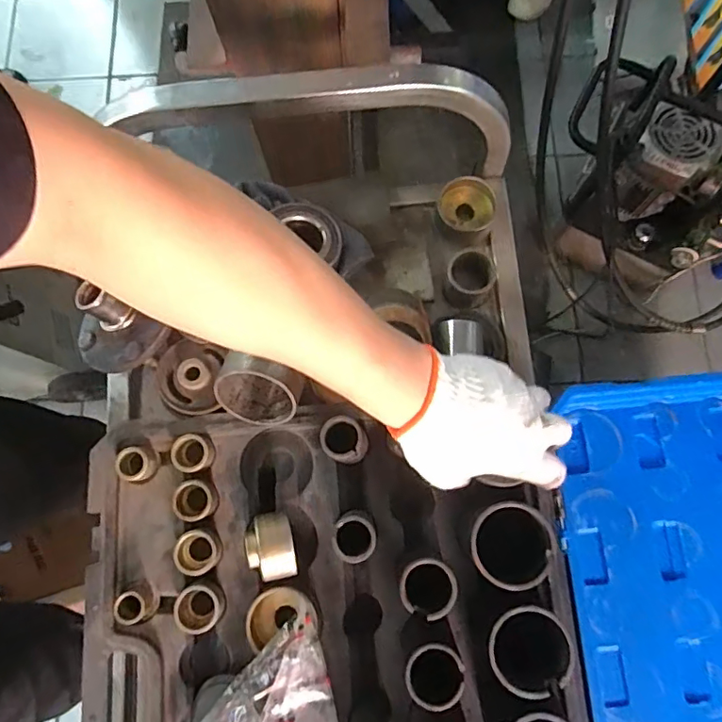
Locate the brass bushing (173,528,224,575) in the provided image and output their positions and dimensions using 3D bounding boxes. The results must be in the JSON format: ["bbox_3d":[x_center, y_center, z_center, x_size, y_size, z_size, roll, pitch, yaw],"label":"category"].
[{"bbox_3d":[-0.144,0.169,0.466,0.039,0.018,0.038,-7,78,0],"label":"brass bushing"}]

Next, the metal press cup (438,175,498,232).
[{"bbox_3d":[0.113,-0.167,0.567,0.058,0.020,0.059,0,78,1],"label":"metal press cup"}]

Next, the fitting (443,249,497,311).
[{"bbox_3d":[0.111,-0.088,0.552,0.048,0.049,0.054,-22,78,-4],"label":"fitting"}]

